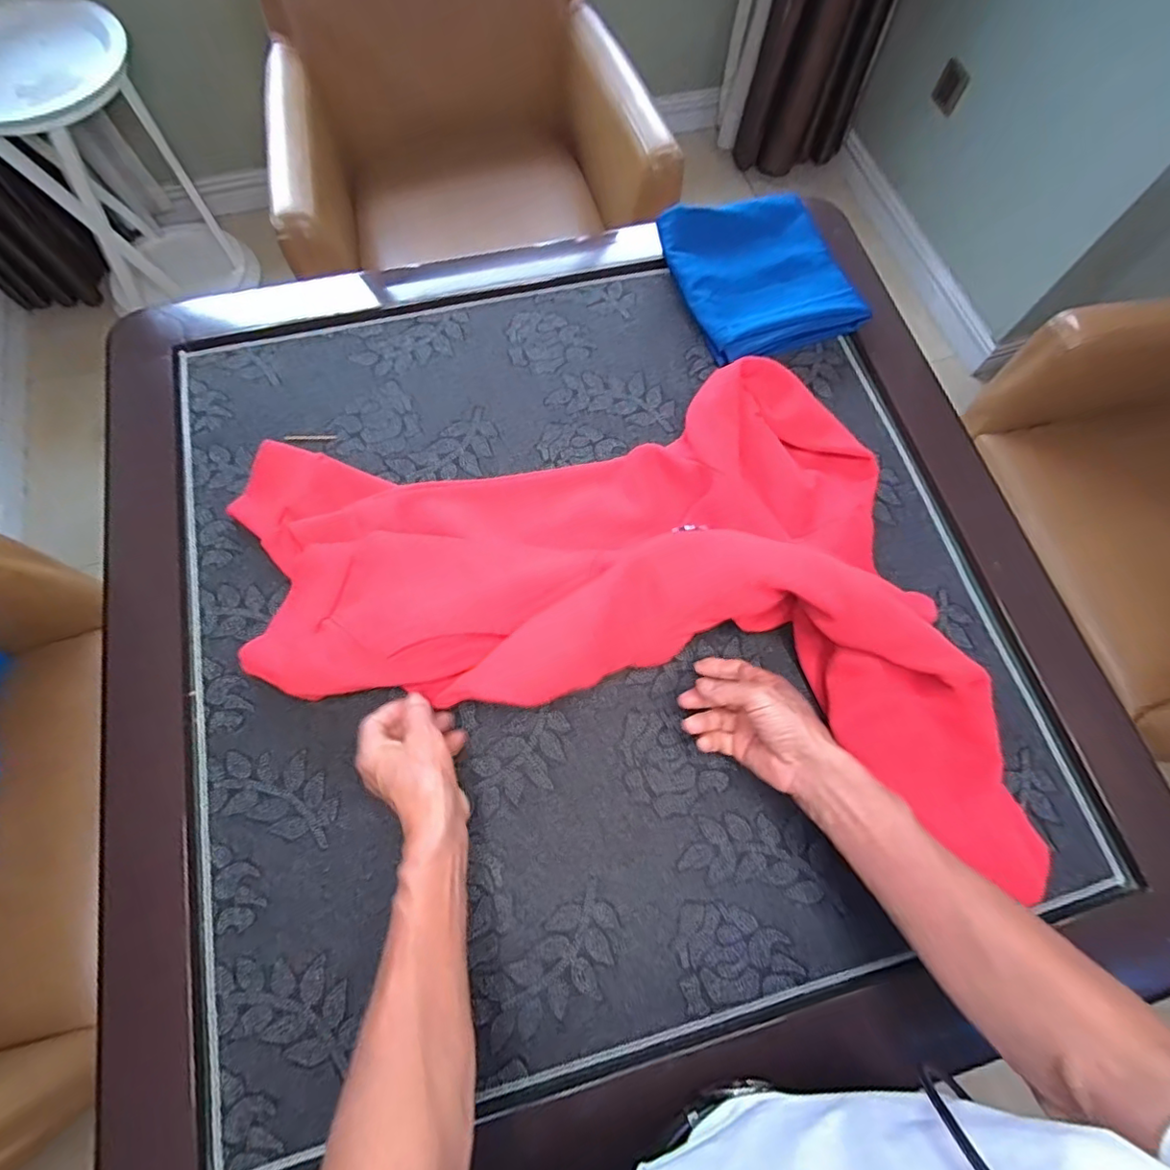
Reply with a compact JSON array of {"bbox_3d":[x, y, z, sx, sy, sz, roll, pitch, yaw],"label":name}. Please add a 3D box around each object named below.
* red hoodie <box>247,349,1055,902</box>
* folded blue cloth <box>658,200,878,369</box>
[{"bbox_3d":[0.036,-0.049,0.533,0.717,0.129,0.405,13,71,3],"label":"red hoodie"},{"bbox_3d":[0.215,-0.381,0.691,0.206,0.055,0.197,-17,72,-7],"label":"folded blue cloth"}]

